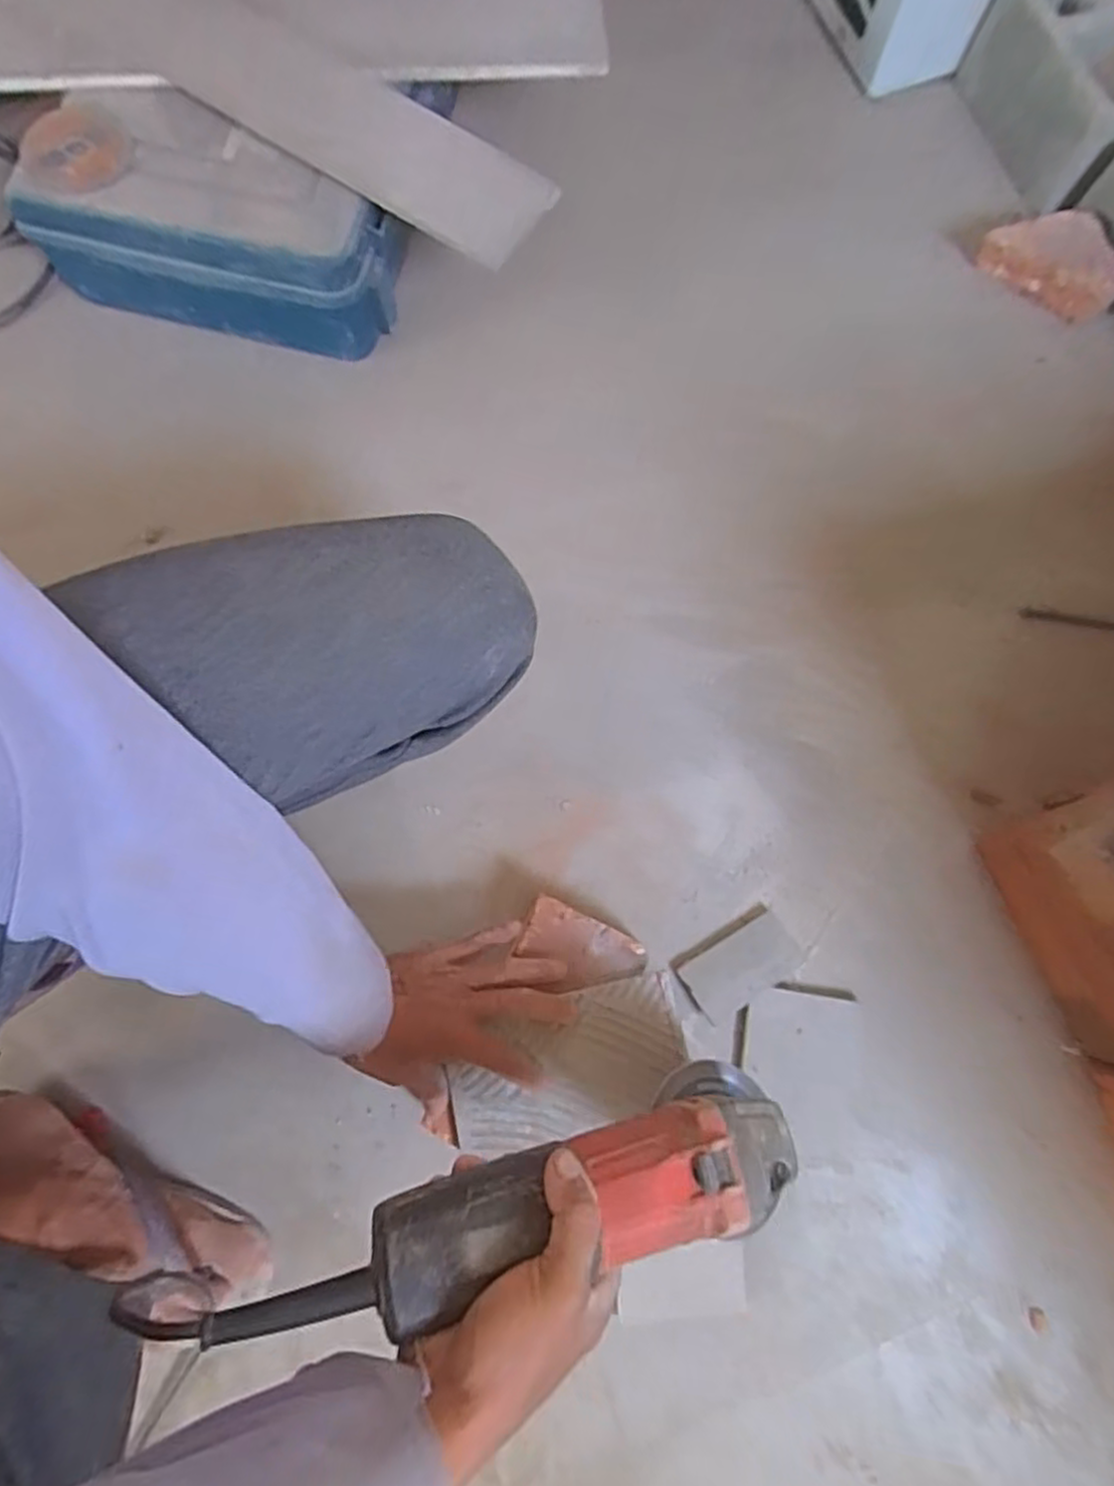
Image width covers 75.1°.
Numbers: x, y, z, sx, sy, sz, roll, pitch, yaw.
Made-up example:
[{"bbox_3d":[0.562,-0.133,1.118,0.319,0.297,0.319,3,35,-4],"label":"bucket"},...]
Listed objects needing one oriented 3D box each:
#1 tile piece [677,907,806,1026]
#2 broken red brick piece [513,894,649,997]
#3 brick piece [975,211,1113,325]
[{"bbox_3d":[0.149,0.179,0.584,0.092,0.012,0.053,-30,78,-7],"label":"tile piece"},{"bbox_3d":[0.018,0.160,0.546,0.092,0.009,0.056,25,77,6],"label":"broken red brick piece"},{"bbox_3d":[0.501,-0.490,0.728,0.142,0.057,0.065,30,78,7],"label":"brick piece"}]

